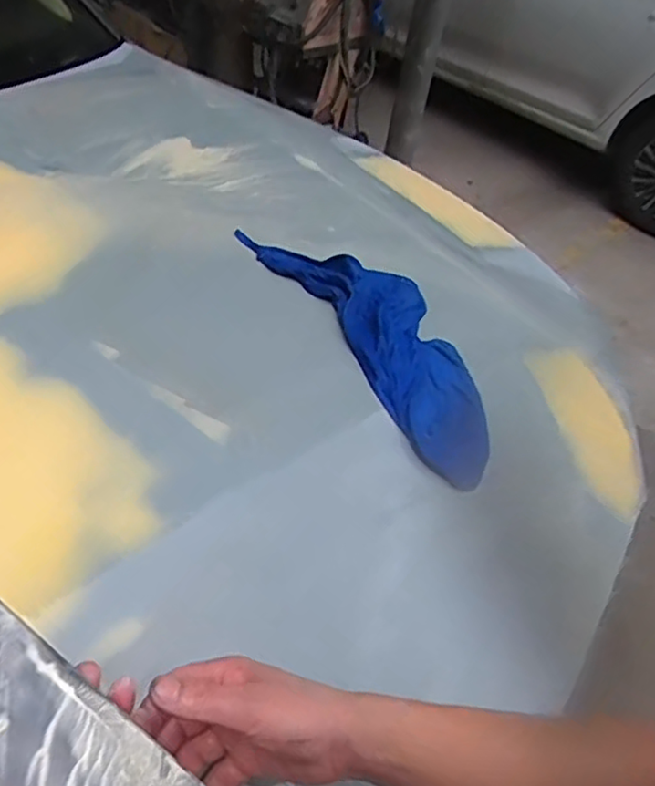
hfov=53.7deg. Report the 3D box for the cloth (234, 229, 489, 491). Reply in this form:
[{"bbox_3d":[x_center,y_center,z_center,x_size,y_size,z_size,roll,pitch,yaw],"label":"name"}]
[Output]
[{"bbox_3d":[0.083,-0.078,0.812,0.164,0.036,0.423,-17,57,-33],"label":"cloth"}]

